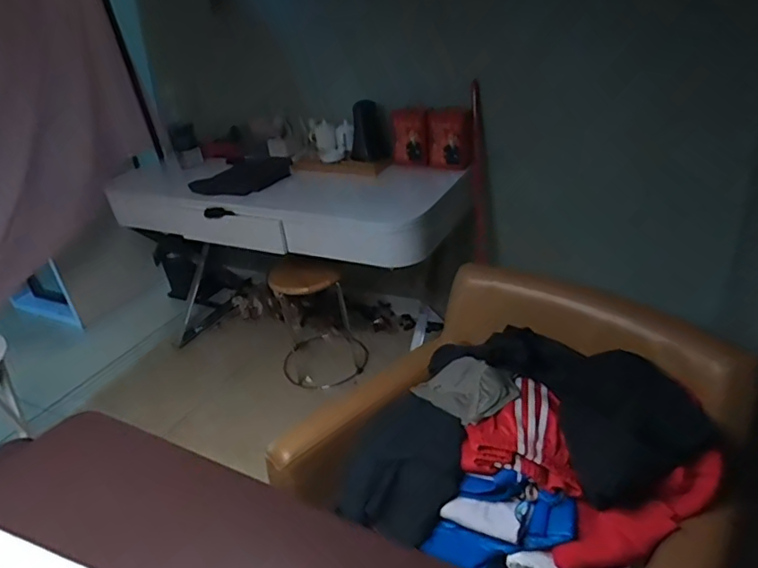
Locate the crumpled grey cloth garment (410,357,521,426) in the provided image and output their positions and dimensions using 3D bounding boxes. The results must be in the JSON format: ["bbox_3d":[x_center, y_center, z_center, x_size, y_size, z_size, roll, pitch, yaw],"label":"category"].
[{"bbox_3d":[0.167,0.186,0.999,0.143,0.025,0.199,-30,21,-25],"label":"crumpled grey cloth garment"}]

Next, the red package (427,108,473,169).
[{"bbox_3d":[0.241,-0.505,1.898,0.165,0.202,0.077,8,26,25],"label":"red package"}]

